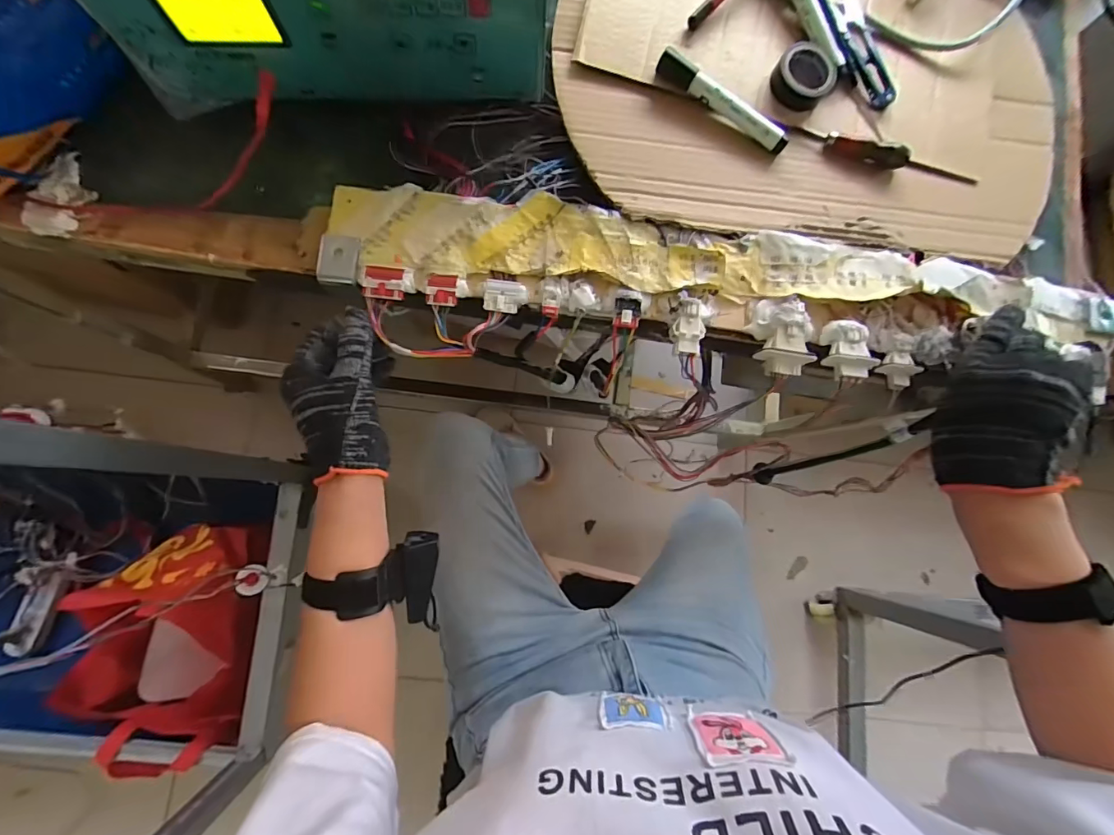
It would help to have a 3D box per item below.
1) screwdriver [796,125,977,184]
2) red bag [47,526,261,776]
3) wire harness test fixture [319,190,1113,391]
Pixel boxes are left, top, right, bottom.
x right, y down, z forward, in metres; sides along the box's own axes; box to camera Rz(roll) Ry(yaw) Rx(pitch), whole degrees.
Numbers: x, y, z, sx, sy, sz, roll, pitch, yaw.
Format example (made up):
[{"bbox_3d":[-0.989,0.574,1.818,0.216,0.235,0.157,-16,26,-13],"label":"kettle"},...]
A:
[{"bbox_3d":[0.301,-0.237,0.421,0.161,0.016,0.027,11,81,-2],"label":"screwdriver"},{"bbox_3d":[-0.653,0.357,0.768,0.318,0.175,0.349,14,81,-2],"label":"red bag"},{"bbox_3d":[0.145,-0.101,0.404,0.671,0.047,0.121,6,81,-2],"label":"wire harness test fixture"}]

